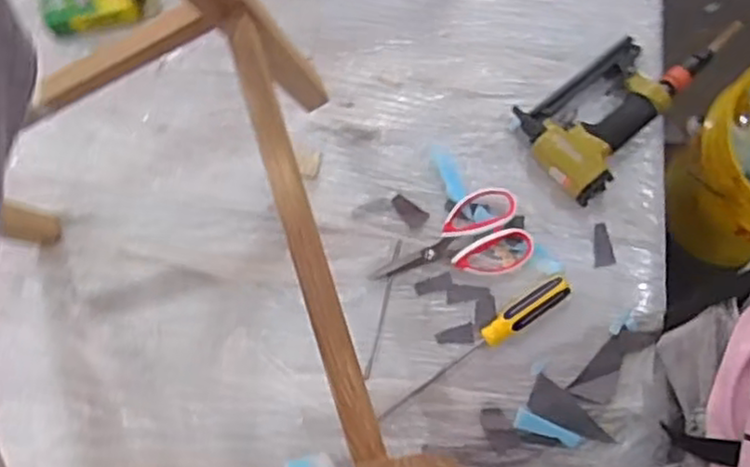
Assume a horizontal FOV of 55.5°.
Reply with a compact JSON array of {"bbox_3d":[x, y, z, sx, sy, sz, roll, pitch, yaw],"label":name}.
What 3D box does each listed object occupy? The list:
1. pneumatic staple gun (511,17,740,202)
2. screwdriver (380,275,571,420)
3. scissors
[{"bbox_3d":[0.296,-0.171,0.853,0.269,0.044,0.137,-41,79,-9],"label":"pneumatic staple gun"},{"bbox_3d":[0.112,0.124,0.790,0.248,0.022,0.029,-33,78,-8],"label":"screwdriver"},{"bbox_3d":[0.088,0.016,0.823,0.182,0.009,0.097,-22,77,-5],"label":"scissors"}]

